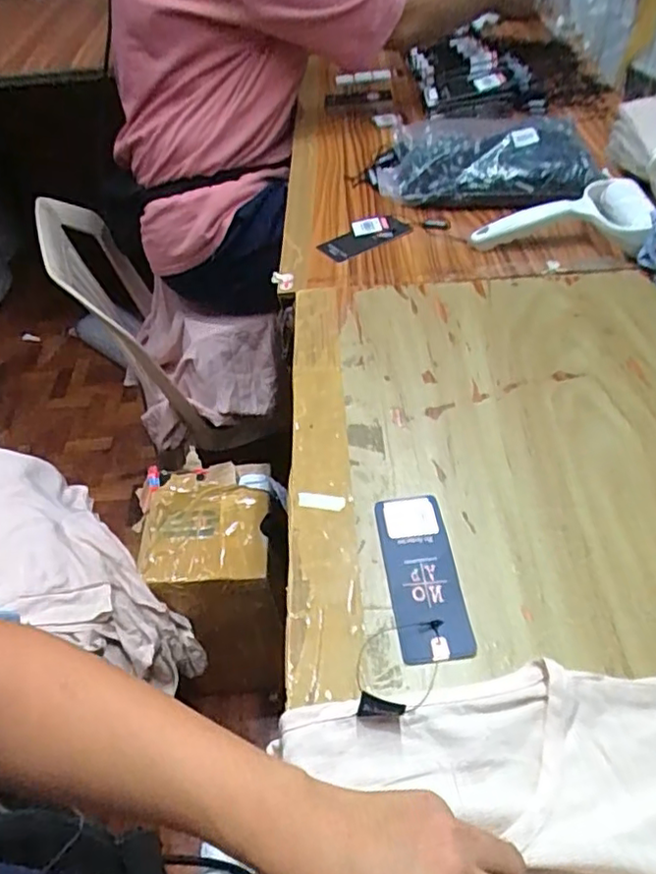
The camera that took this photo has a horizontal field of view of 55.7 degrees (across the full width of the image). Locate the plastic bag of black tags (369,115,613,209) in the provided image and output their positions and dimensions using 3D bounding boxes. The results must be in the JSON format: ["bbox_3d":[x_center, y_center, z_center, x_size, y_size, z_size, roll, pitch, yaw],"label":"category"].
[{"bbox_3d":[0.181,-0.333,0.751,0.265,0.061,0.131,2,48,7],"label":"plastic bag of black tags"}]

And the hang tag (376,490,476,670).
[{"bbox_3d":[0.062,0.088,0.411,0.046,0.004,0.119,-7,47,-1],"label":"hang tag"}]

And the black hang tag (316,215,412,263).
[{"bbox_3d":[0.040,-0.234,0.727,0.114,0.010,0.056,-32,52,-22],"label":"black hang tag"}]

